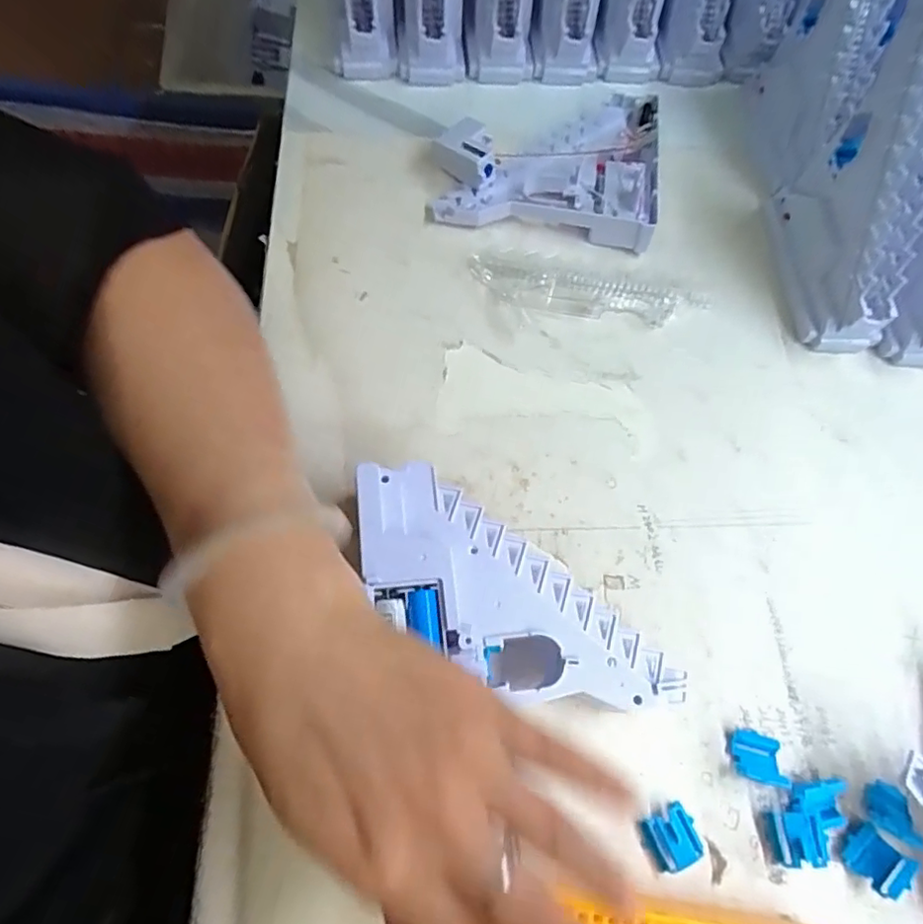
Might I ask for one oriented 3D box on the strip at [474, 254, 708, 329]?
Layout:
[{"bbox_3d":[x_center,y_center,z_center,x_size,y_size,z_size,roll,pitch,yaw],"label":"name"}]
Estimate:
[{"bbox_3d":[0.089,-0.117,0.412,0.165,0.011,0.034,8,67,0],"label":"strip"}]

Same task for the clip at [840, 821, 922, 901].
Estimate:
[{"bbox_3d":[0.206,0.196,0.289,0.023,0.017,0.022,-40,75,-17],"label":"clip"}]

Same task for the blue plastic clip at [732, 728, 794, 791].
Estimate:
[{"bbox_3d":[0.155,0.154,0.305,0.025,0.012,0.024,13,67,2],"label":"blue plastic clip"}]

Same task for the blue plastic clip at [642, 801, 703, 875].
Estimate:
[{"bbox_3d":[0.105,0.185,0.290,0.024,0.007,0.024,-22,71,-12],"label":"blue plastic clip"}]

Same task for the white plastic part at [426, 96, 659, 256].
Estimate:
[{"bbox_3d":[0.062,-0.224,0.435,0.157,0.031,0.123,9,67,1],"label":"white plastic part"}]

